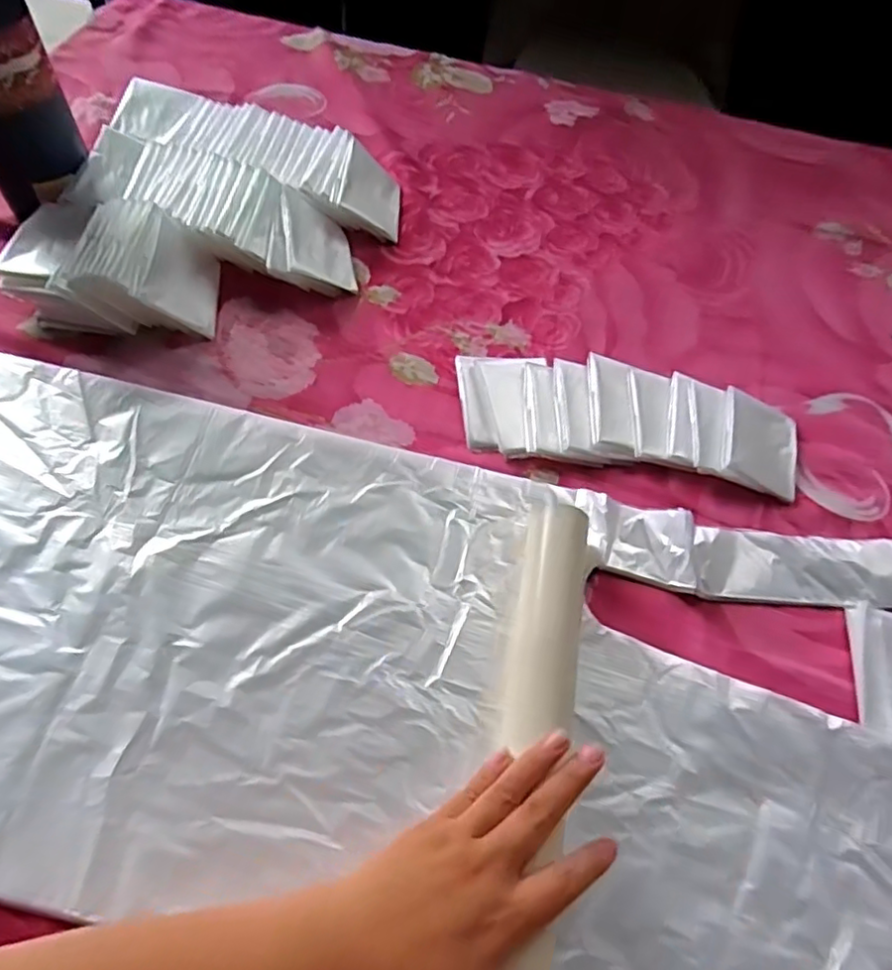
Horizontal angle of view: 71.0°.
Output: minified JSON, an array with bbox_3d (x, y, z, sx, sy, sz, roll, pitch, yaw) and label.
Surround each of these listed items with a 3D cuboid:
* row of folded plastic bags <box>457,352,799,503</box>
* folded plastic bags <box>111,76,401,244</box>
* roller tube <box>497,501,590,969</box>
[{"bbox_3d":[0.143,-0.052,0.490,0.264,0.017,0.096,10,59,4],"label":"row of folded plastic bags"},{"bbox_3d":[-0.173,-0.308,0.592,0.277,0.056,0.101,15,58,2],"label":"folded plastic bags"},{"bbox_3d":[0.043,0.170,0.327,0.041,0.038,0.358,10,59,4],"label":"roller tube"}]

